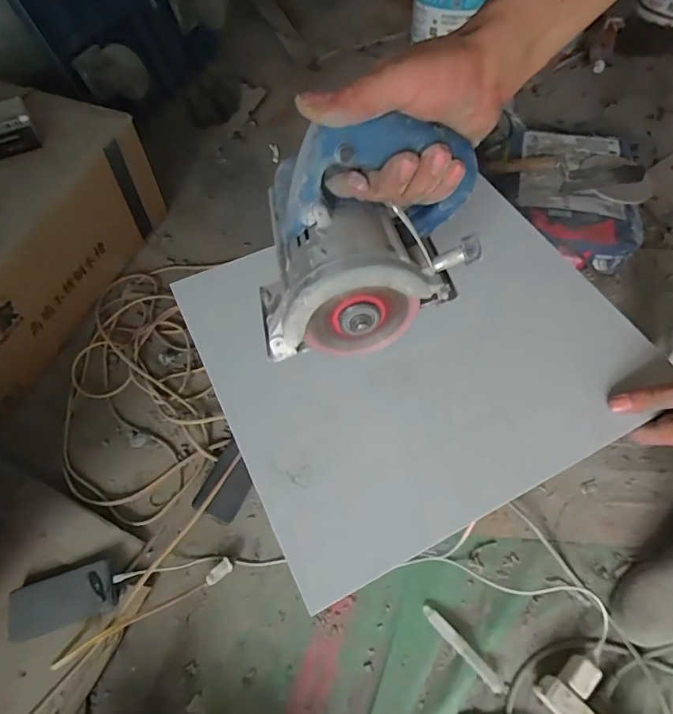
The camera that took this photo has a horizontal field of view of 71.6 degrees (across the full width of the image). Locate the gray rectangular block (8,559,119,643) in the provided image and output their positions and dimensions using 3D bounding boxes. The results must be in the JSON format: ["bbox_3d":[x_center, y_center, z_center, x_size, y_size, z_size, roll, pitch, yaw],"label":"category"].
[{"bbox_3d":[-0.414,0.368,0.705,0.158,0.041,0.076,-16,62,-7],"label":"gray rectangular block"}]

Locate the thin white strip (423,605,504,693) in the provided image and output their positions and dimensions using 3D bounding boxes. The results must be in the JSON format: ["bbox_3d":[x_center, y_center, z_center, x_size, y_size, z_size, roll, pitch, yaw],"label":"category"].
[{"bbox_3d":[0.185,0.429,0.690,0.019,0.018,0.141,-40,67,-18],"label":"thin white strip"}]

